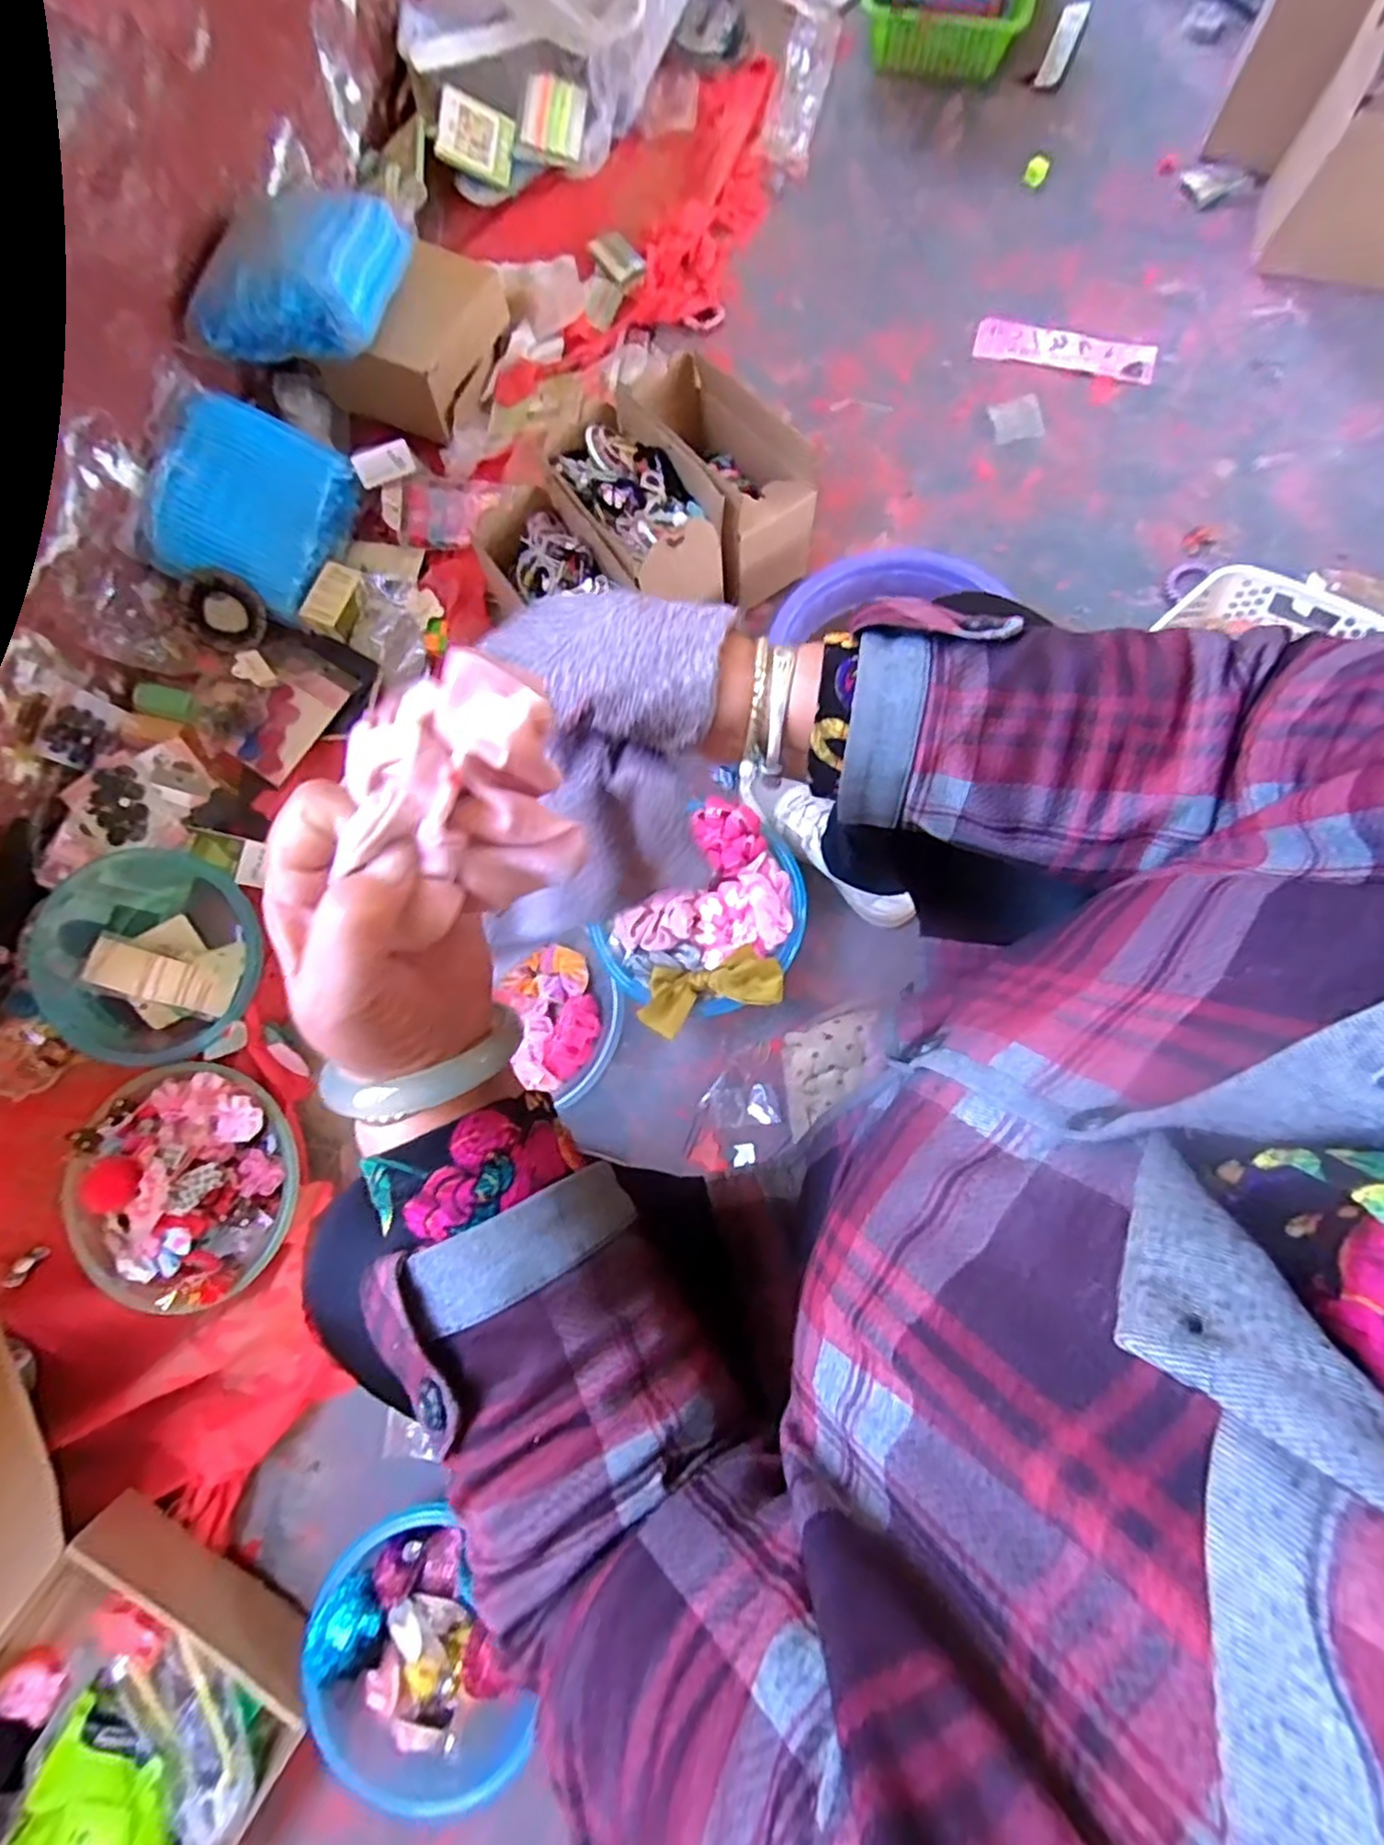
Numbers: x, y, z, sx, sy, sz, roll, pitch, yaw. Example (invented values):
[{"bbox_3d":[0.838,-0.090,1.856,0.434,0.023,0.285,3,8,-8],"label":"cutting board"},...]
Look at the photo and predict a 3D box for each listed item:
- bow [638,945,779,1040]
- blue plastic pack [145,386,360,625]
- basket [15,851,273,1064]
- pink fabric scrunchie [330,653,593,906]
[{"bbox_3d":[0.018,0.068,0.712,0.144,0.021,0.065,-14,78,-1],"label":"bow"},{"bbox_3d":[-0.532,-0.503,0.857,0.202,0.060,0.223,17,91,-18],"label":"blue plastic pack"},{"bbox_3d":[-0.607,0.044,0.785,0.247,0.078,0.218,-3,78,2],"label":"basket"},{"bbox_3d":[-0.076,-0.044,0.232,0.069,0.049,0.067,-12,77,-2],"label":"pink fabric scrunchie"}]

